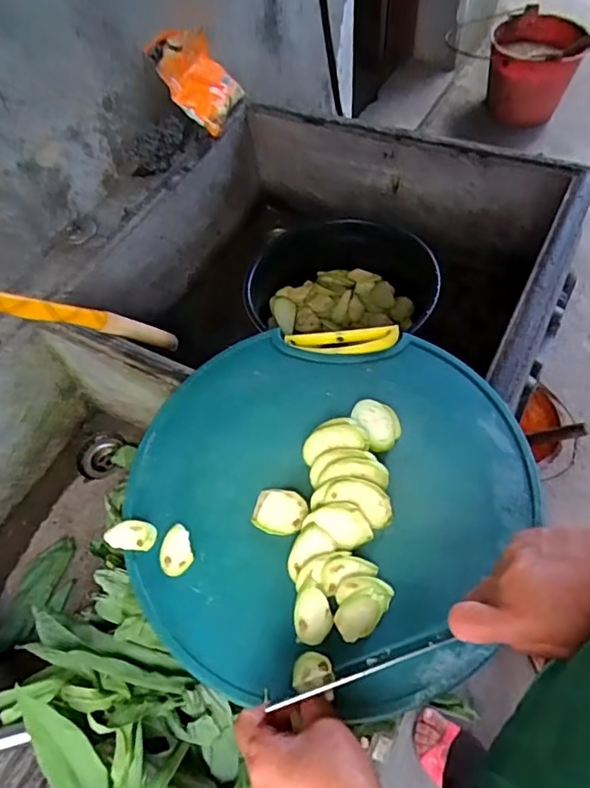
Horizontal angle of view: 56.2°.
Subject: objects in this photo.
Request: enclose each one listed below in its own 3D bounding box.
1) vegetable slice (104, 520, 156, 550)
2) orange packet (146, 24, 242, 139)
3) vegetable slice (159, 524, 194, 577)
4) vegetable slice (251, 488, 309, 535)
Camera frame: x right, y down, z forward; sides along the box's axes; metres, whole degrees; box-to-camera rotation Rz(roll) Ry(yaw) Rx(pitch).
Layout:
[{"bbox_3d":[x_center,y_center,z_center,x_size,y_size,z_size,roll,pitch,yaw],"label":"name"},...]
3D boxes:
[{"bbox_3d":[-0.143,0.121,0.481,0.044,0.004,0.025,4,59,6],"label":"vegetable slice"},{"bbox_3d":[-0.142,-0.472,0.817,0.030,0.137,0.110,-8,47,49],"label":"orange packet"},{"bbox_3d":[-0.101,0.131,0.465,0.028,0.004,0.042,-17,59,-7],"label":"vegetable slice"},{"bbox_3d":[-0.013,0.100,0.468,0.044,0.013,0.036,16,61,13],"label":"vegetable slice"}]

